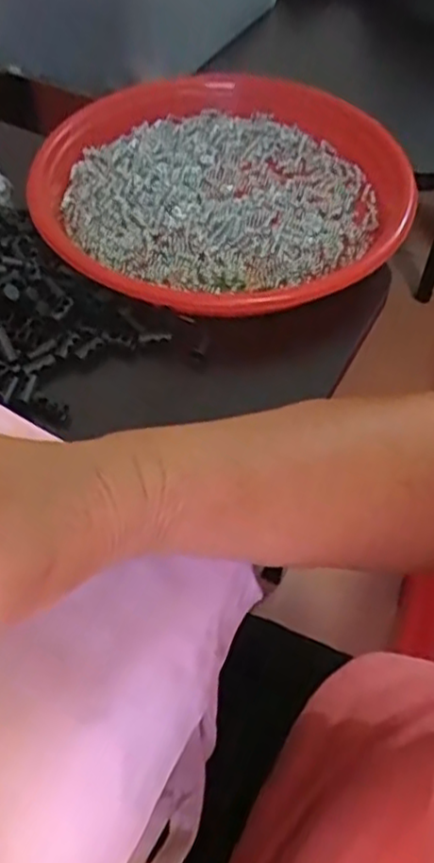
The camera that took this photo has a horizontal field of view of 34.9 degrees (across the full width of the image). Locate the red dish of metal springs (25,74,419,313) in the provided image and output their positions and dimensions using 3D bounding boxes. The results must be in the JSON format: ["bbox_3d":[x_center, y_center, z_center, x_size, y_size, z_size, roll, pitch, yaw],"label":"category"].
[{"bbox_3d":[0.003,-0.165,0.448,0.229,0.040,0.231,1,53,-1],"label":"red dish of metal springs"}]

